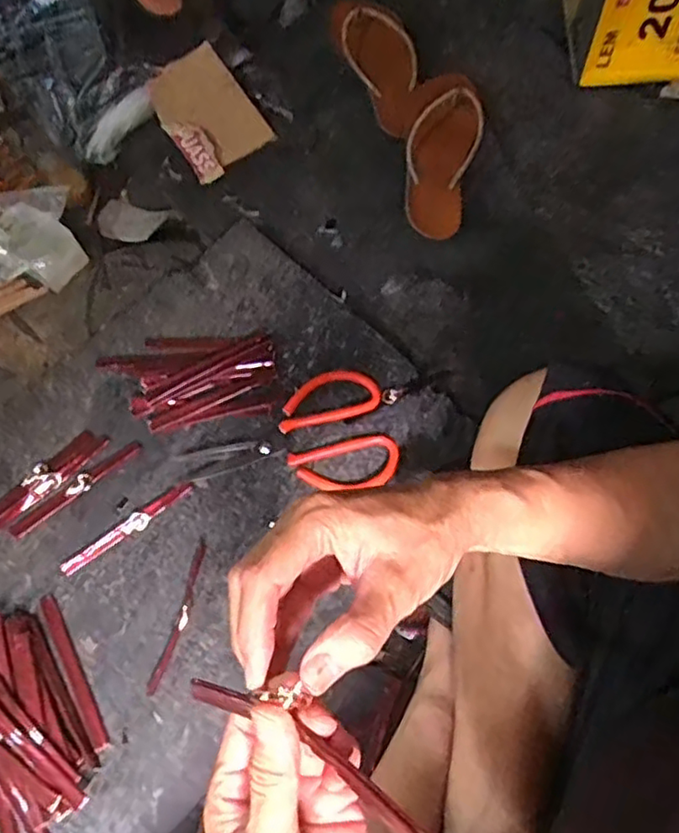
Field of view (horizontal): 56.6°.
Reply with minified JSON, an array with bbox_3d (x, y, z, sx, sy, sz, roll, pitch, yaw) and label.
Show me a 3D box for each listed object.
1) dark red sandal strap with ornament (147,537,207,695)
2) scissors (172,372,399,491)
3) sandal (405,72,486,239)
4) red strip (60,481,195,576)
[{"bbox_3d":[-0.148,0.185,0.589,0.015,0.004,0.142,14,63,6],"label":"dark red sandal strap with ornament"},{"bbox_3d":[-0.057,0.022,0.652,0.216,0.013,0.117,-9,63,-6],"label":"scissors"},{"bbox_3d":[0.126,-0.327,0.782,0.092,0.033,0.215,9,88,4],"label":"sandal"},{"bbox_3d":[-0.208,0.109,0.625,0.143,0.005,0.018,-36,69,-18],"label":"red strip"}]

